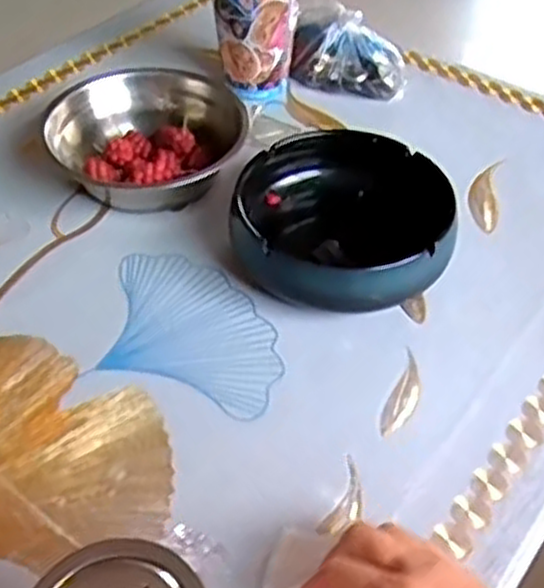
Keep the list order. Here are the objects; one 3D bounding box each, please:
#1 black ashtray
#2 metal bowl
[{"bbox_3d":[0.055,-0.055,0.578,0.145,0.058,0.147,1,46,-1],"label":"black ashtray"},{"bbox_3d":[-0.098,-0.129,0.648,0.139,0.073,0.139,1,46,-1],"label":"metal bowl"}]

